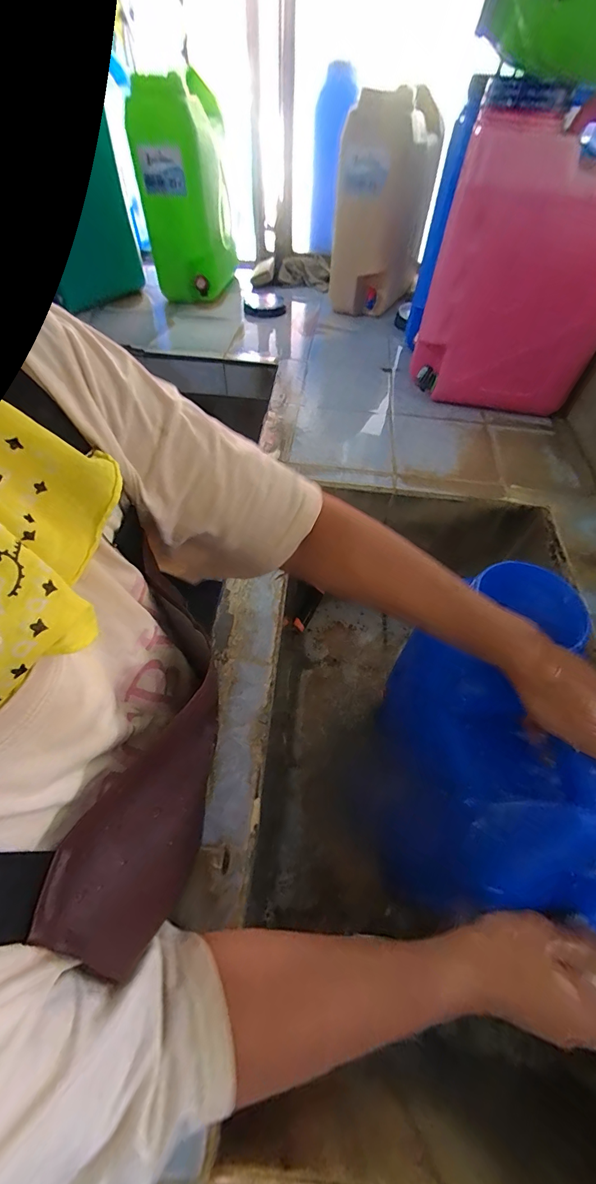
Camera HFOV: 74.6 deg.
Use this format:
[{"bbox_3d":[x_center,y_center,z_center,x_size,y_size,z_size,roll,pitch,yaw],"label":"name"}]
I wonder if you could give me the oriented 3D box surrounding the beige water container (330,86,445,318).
[{"bbox_3d":[0.220,-0.977,1.029,0.220,0.413,0.307,12,54,7],"label":"beige water container"}]

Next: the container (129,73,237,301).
[{"bbox_3d":[-0.288,-1.022,1.020,0.221,0.380,0.216,-8,55,-8],"label":"container"}]

